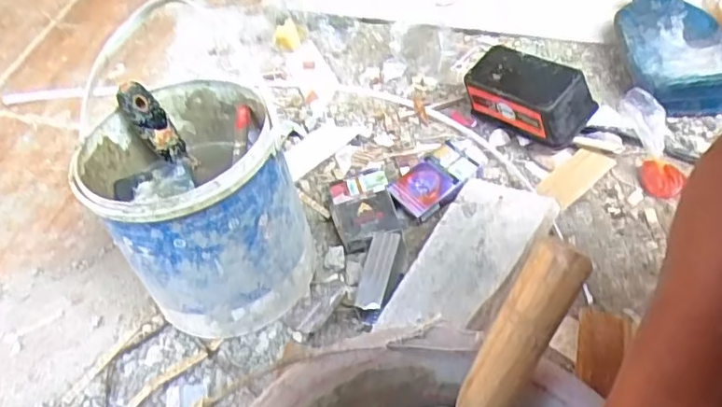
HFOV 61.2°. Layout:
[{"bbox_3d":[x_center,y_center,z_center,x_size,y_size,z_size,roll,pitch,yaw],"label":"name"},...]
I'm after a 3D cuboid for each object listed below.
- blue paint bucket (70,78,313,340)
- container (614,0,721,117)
[{"bbox_3d":[-0.154,0.007,0.603,0.173,0.199,0.194,-30,55,-19],"label":"blue paint bucket"},{"bbox_3d":[0.398,-0.206,0.792,0.131,0.057,0.217,-2,51,3],"label":"container"}]

